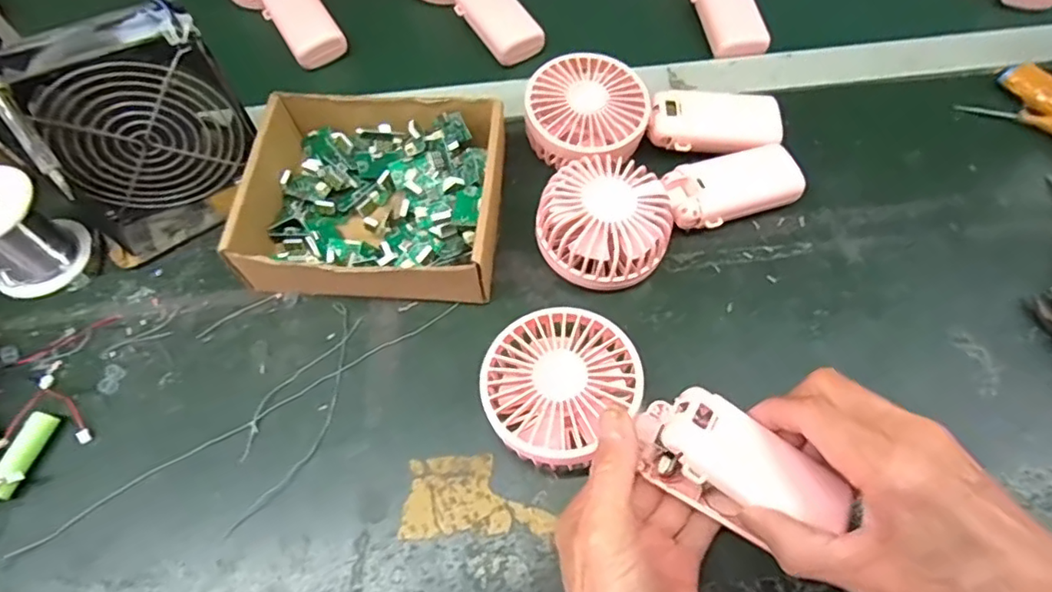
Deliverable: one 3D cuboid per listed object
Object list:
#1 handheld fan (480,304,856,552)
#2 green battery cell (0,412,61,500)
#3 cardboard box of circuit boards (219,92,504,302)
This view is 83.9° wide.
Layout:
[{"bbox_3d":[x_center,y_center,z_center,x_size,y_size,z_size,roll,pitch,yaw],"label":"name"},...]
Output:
[{"bbox_3d":[0.066,0.068,0.311,0.188,0.031,0.087,22,67,19],"label":"handheld fan"},{"bbox_3d":[-0.299,0.095,0.349,0.017,0.017,0.050,7,65,5],"label":"green battery cell"},{"bbox_3d":[-0.102,-0.068,0.407,0.165,0.049,0.140,5,65,4],"label":"cardboard box of circuit boards"}]

